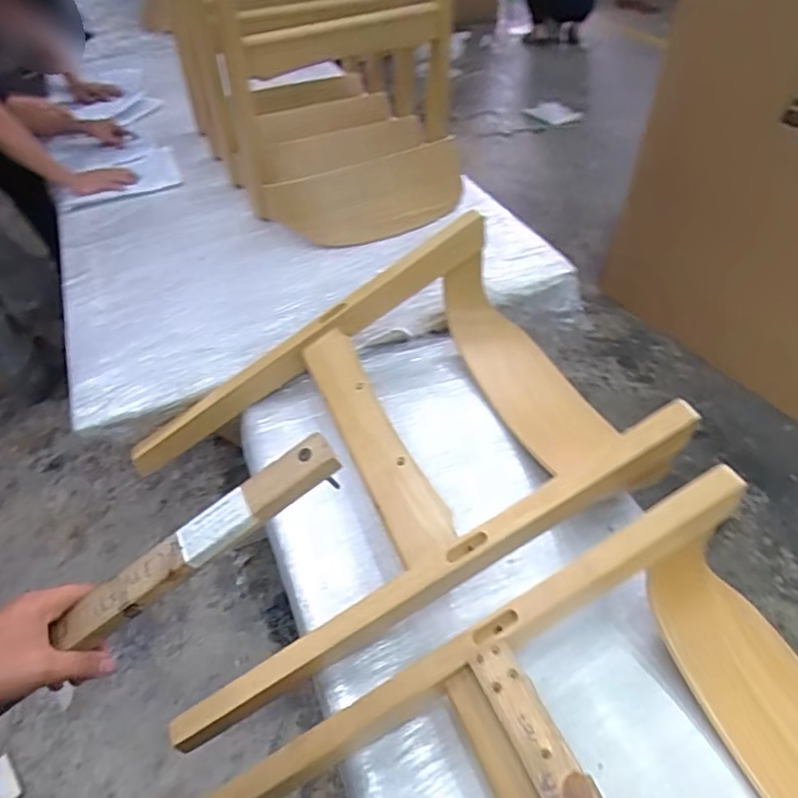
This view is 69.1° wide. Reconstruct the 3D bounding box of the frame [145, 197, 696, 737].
[{"bbox_3d":[-0.045,0.095,0.909,0.711,0.229,0.550,-35,49,6],"label":"frame"}]

